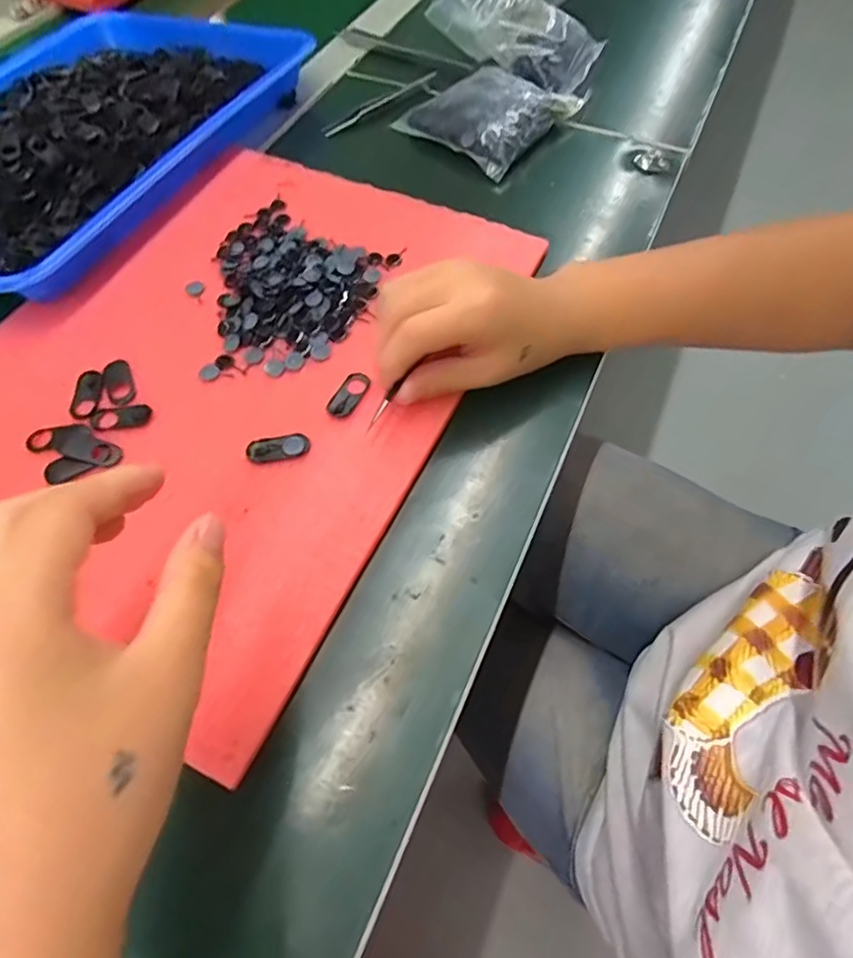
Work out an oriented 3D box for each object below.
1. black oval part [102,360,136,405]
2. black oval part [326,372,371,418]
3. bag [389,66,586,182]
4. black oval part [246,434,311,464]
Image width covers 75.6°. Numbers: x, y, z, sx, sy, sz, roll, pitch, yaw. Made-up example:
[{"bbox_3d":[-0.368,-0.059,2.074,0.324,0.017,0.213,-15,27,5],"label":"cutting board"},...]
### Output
[{"bbox_3d":[-0.169,-0.054,0.302,0.015,0.004,0.030,-22,64,-11],"label":"black oval part"},{"bbox_3d":[-0.042,-0.047,0.294,0.014,0.004,0.030,23,64,12],"label":"black oval part"},{"bbox_3d":[0.052,-0.288,0.420,0.098,0.018,0.111,38,68,19],"label":"bag"},{"bbox_3d":[-0.075,-0.016,0.278,0.031,0.004,0.014,-10,62,-5],"label":"black oval part"}]

